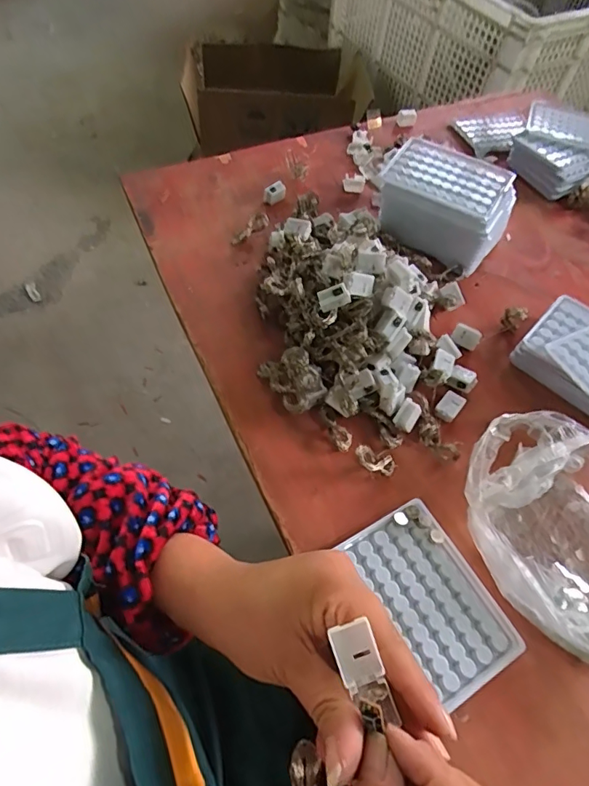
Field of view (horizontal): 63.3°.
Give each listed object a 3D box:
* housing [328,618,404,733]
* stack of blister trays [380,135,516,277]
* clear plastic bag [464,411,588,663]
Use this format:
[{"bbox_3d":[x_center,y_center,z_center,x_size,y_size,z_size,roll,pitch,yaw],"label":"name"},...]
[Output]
[{"bbox_3d":[0.031,0.125,0.212,0.016,0.011,0.043,-20,80,-15],"label":"housing"},{"bbox_3d":[0.177,-0.220,0.567,0.143,0.077,0.115,34,62,16],"label":"stack of blister trays"},{"bbox_3d":[0.237,0.114,0.379,0.220,0.058,0.159,38,64,18],"label":"clear plastic bag"}]

